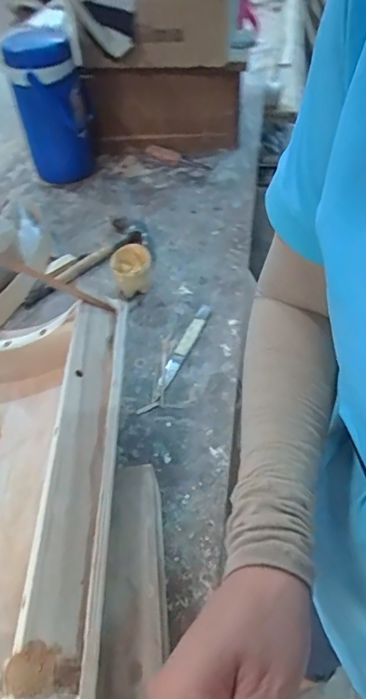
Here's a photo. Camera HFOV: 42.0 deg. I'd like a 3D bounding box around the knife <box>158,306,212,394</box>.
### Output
[{"bbox_3d":[0.003,-0.006,0.627,0.018,0.006,0.156,17,51,19],"label":"knife"}]

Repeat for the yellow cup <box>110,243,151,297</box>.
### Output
[{"bbox_3d":[-0.074,-0.114,0.695,0.052,0.058,0.063,-6,47,-1],"label":"yellow cup"}]

